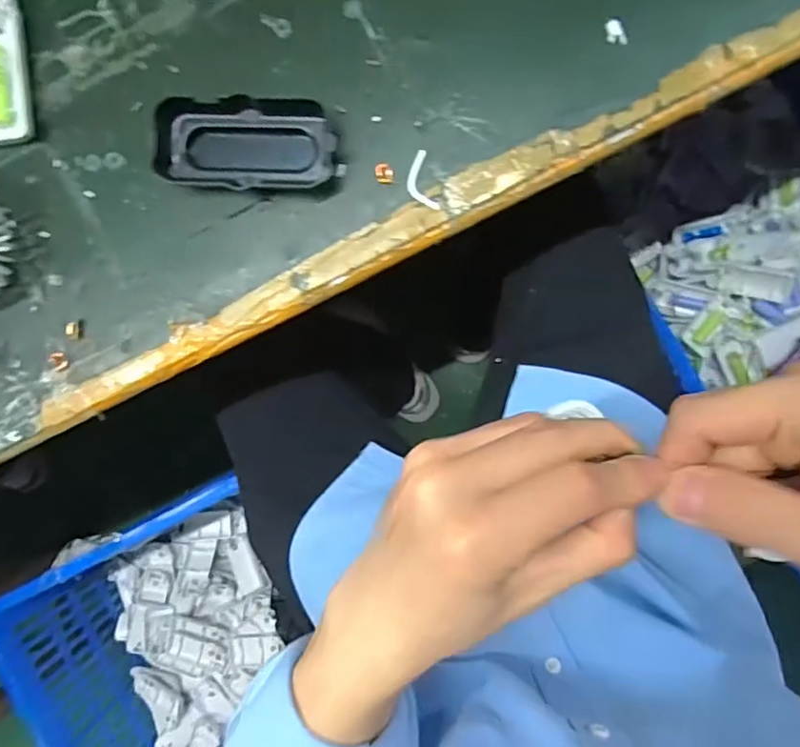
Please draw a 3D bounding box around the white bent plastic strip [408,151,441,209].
[{"bbox_3d":[0.012,-0.118,0.347,0.016,0.004,0.036,-15,92,6],"label":"white bent plastic strip"}]

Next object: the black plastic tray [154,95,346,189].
[{"bbox_3d":[-0.093,-0.140,0.343,0.108,0.023,0.048,1,94,6],"label":"black plastic tray"}]

